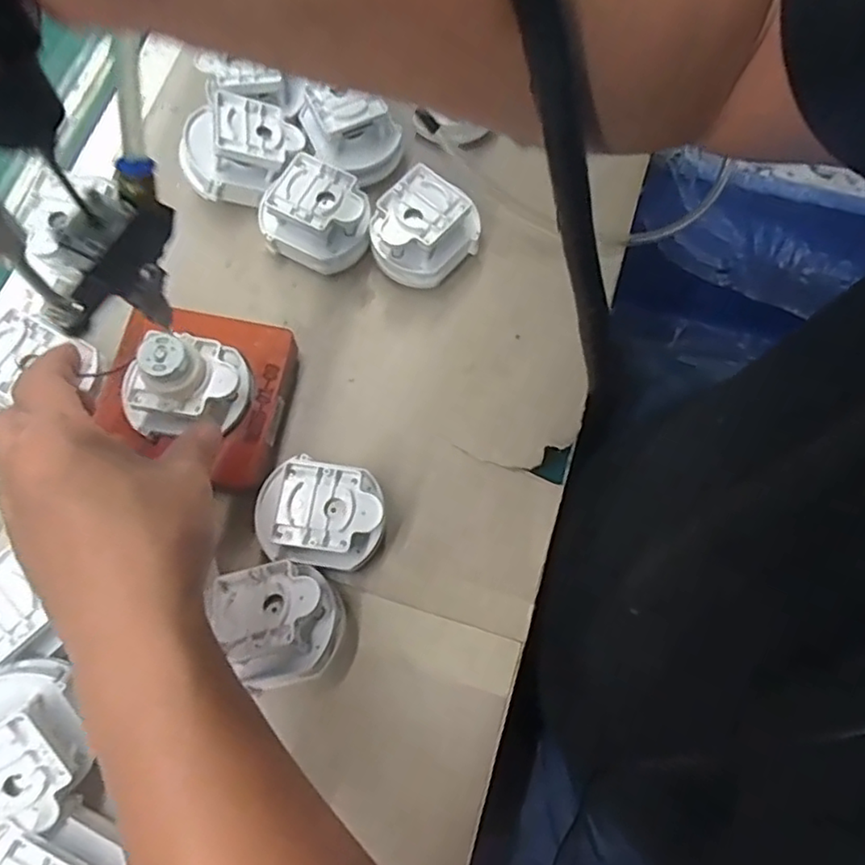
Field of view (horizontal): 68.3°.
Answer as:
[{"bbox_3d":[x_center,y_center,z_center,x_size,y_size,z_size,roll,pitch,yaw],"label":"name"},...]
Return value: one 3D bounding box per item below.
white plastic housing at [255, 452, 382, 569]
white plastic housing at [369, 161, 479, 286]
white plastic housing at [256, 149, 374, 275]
[{"bbox_3d":[-0.061,0.046,0.357,0.070,0.046,0.057,7,72,1],"label":"white plastic housing"},{"bbox_3d":[-0.005,-0.128,0.412,0.062,0.054,0.052,-42,77,-13],"label":"white plastic housing"},{"bbox_3d":[-0.074,-0.136,0.410,0.067,0.060,0.046,21,73,6],"label":"white plastic housing"}]

